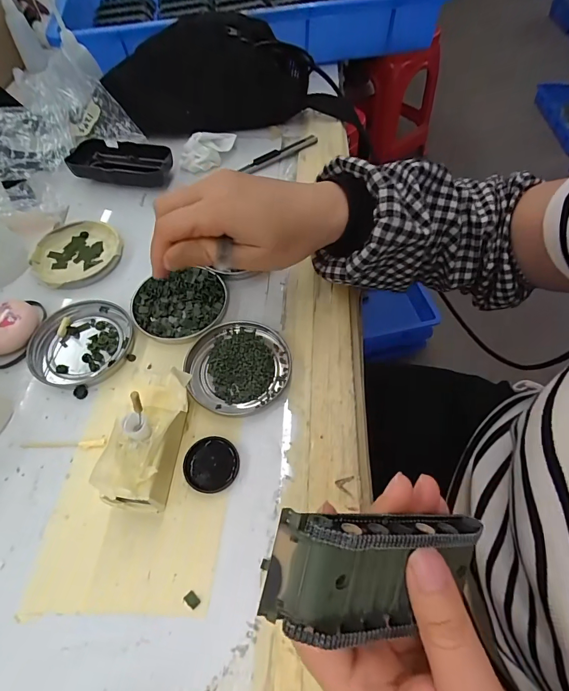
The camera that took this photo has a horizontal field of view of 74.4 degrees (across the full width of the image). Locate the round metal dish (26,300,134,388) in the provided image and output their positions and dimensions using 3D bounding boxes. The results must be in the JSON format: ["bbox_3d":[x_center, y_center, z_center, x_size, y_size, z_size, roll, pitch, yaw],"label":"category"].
[{"bbox_3d":[-0.163,-0.003,0.302,0.075,0.007,0.076,0,58,1],"label":"round metal dish"}]

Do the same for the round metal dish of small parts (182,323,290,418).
[{"bbox_3d":[-0.036,0.015,0.288,0.078,0.008,0.073,0,58,1],"label":"round metal dish of small parts"}]

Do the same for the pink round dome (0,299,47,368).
[{"bbox_3d":[-0.220,-0.014,0.300,0.041,0.023,0.057,34,64,20],"label":"pink round dome"}]

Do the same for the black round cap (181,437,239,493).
[{"bbox_3d":[-0.048,0.079,0.250,0.035,0.007,0.035,0,58,1],"label":"black round cap"}]

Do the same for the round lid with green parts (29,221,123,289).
[{"bbox_3d":[-0.195,-0.088,0.356,0.080,0.011,0.080,0,58,1],"label":"round lid with green parts"}]

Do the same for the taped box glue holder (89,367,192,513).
[{"bbox_3d":[-0.085,0.059,0.241,0.040,0.044,0.086,8,58,6],"label":"taped box glue holder"}]

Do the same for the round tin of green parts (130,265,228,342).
[{"bbox_3d":[-0.088,-0.034,0.319,0.078,0.011,0.068,-15,59,-8],"label":"round tin of green parts"}]

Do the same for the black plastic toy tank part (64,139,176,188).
[{"bbox_3d":[-0.181,-0.202,0.414,0.117,0.020,0.057,4,58,3],"label":"black plastic toy tank part"}]

